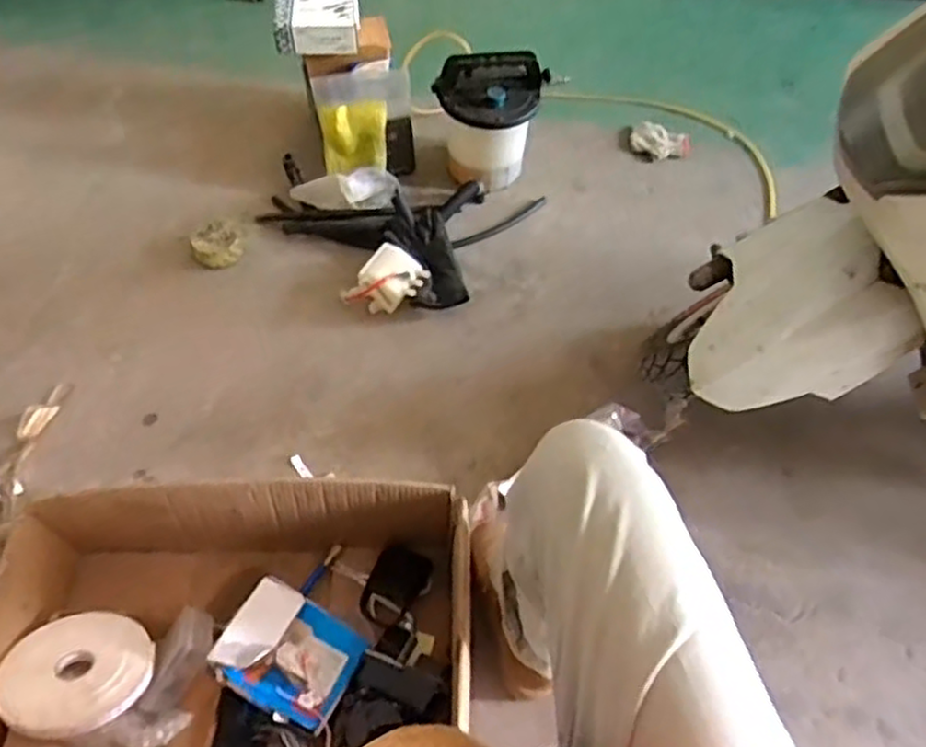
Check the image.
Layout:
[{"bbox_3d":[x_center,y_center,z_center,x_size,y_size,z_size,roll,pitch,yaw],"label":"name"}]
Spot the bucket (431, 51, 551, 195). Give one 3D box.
[{"bbox_3d":[0.051,-0.494,1.403,0.173,0.223,0.166,1,59,-2],"label":"bucket"}]

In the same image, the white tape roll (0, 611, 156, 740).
[{"bbox_3d":[-0.447,0.346,0.829,0.158,0.032,0.141,-2,38,-13],"label":"white tape roll"}]

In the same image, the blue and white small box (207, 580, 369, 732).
[{"bbox_3d":[-0.206,0.345,0.879,0.174,0.050,0.128,34,58,-7],"label":"blue and white small box"}]

